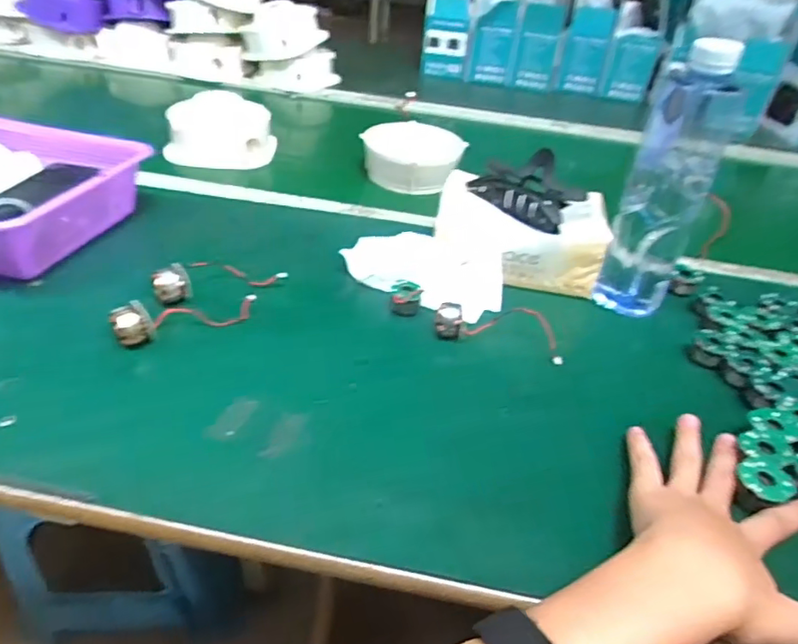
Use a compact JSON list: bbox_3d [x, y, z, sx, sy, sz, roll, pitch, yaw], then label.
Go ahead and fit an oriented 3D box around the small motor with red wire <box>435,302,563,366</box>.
[{"bbox_3d":[0.084,0.005,0.455,0.107,0.033,0.023,12,39,6],"label":"small motor with red wire"}]

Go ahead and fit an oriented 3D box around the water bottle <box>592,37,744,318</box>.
[{"bbox_3d":[0.234,-0.116,0.481,0.069,0.228,0.063,20,40,15],"label":"water bottle"}]

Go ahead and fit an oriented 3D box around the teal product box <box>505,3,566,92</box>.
[{"bbox_3d":[0.276,-0.552,1.110,0.092,0.146,0.066,12,39,6],"label":"teal product box"}]

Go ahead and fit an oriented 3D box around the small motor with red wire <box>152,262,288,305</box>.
[{"bbox_3d":[-0.160,-0.047,0.488,0.108,0.024,0.049,-13,43,-24],"label":"small motor with red wire"}]

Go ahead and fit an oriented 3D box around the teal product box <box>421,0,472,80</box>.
[{"bbox_3d":[0.097,-0.602,1.149,0.092,0.148,0.131,6,39,-2],"label":"teal product box"}]

